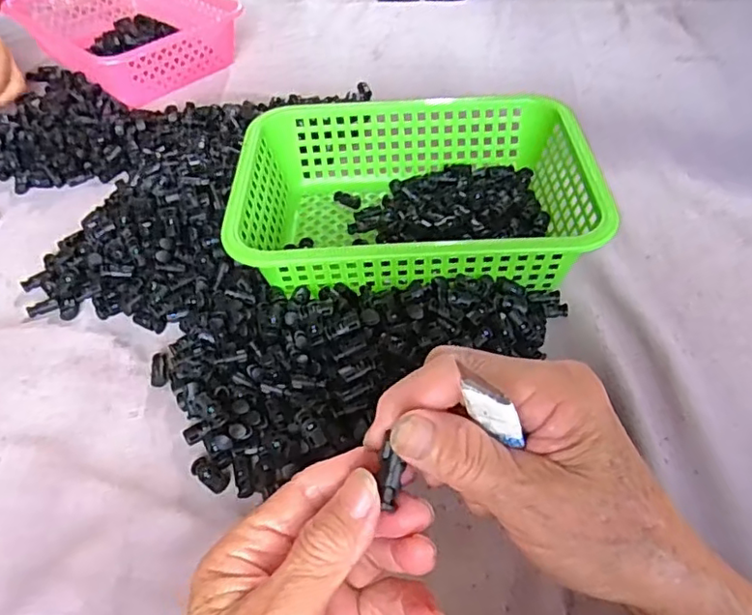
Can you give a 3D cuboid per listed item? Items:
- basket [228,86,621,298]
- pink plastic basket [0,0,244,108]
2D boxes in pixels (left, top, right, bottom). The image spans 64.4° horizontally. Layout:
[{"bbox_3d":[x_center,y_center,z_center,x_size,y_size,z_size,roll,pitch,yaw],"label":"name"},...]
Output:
[{"bbox_3d":[0.031,-0.097,0.530,0.287,0.080,0.200,-3,45,0],"label":"basket"},{"bbox_3d":[-0.345,-0.391,0.839,0.230,0.076,0.305,-35,53,-27],"label":"pink plastic basket"}]

